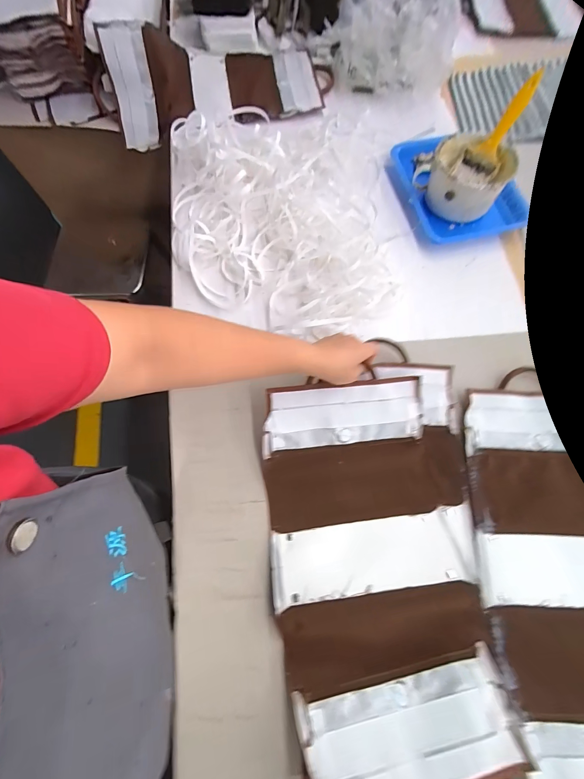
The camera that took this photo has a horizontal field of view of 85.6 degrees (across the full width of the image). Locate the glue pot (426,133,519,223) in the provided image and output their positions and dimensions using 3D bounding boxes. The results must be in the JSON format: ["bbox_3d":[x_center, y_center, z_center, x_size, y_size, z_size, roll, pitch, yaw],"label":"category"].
[{"bbox_3d":[0.335,-0.405,0.609,0.137,0.084,0.137,0,71,0],"label":"glue pot"}]

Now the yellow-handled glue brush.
[{"bbox_3d":[0.372,-0.459,0.554,0.017,0.137,0.059,-32,73,-36],"label":"yellow-handled glue brush"}]

